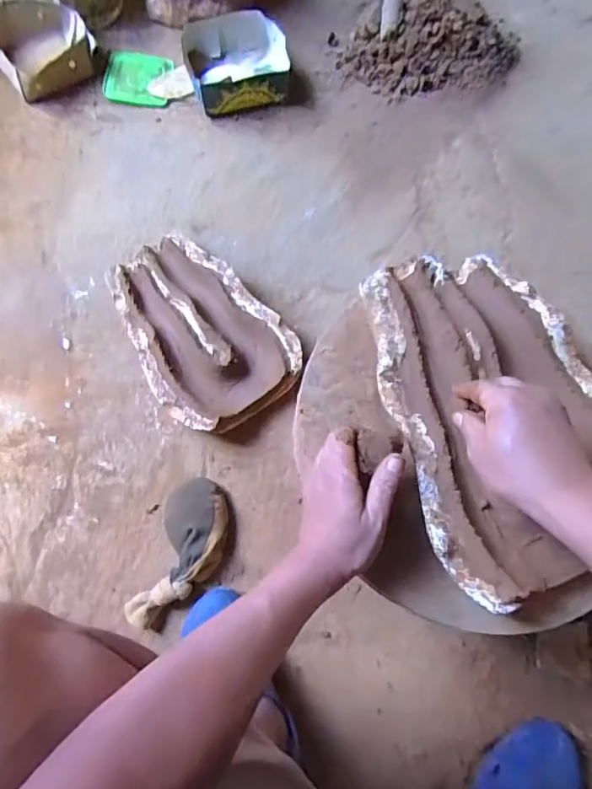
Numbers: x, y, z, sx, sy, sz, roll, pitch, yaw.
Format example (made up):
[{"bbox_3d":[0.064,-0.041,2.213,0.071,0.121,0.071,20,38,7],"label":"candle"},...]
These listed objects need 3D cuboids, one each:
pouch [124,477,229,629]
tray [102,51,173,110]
[{"bbox_3d":[-0.165,0.236,0.726,0.101,0.044,0.215,17,72,2],"label":"pouch"},{"bbox_3d":[-0.336,-0.672,1.031,0.134,0.027,0.109,9,74,1],"label":"tray"}]

